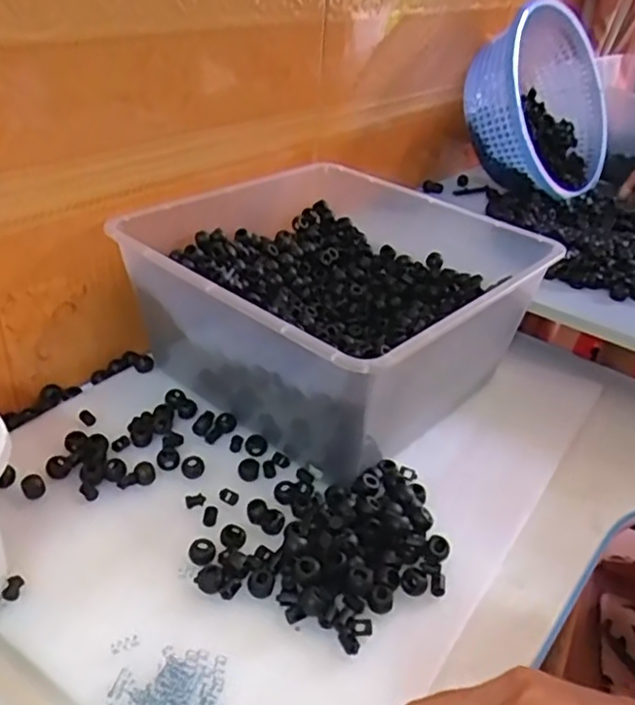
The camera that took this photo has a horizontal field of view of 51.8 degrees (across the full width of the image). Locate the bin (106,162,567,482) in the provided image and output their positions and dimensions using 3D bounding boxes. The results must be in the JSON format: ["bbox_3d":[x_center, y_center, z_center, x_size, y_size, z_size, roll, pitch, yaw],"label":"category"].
[{"bbox_3d":[0.020,-0.055,0.617,0.305,0.137,0.321,30,40,31],"label":"bin"}]

